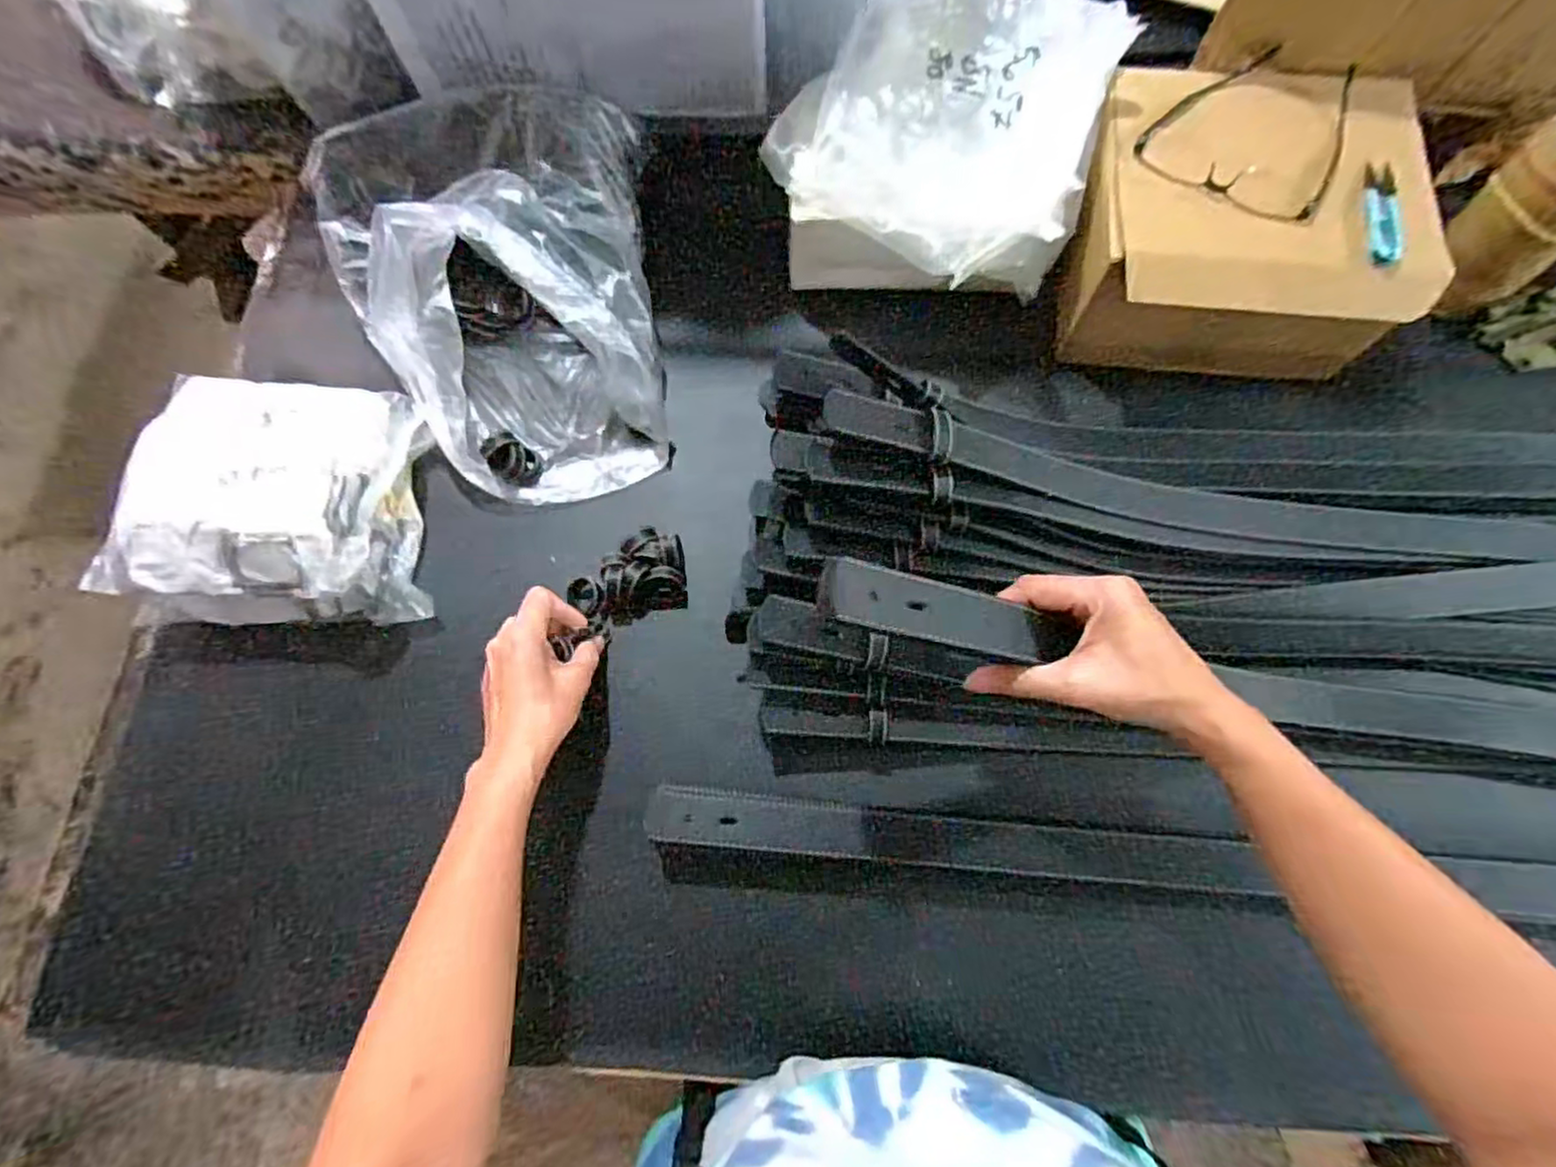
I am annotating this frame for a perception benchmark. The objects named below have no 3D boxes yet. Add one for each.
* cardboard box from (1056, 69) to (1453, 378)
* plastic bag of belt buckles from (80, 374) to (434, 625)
[{"bbox_3d":[0.360,-0.273,0.533,0.237,0.085,0.244,12,74,5],"label":"cardboard box"},{"bbox_3d":[-0.387,-0.066,0.522,0.200,0.086,0.184,-4,73,1],"label":"plastic bag of belt buckles"}]

